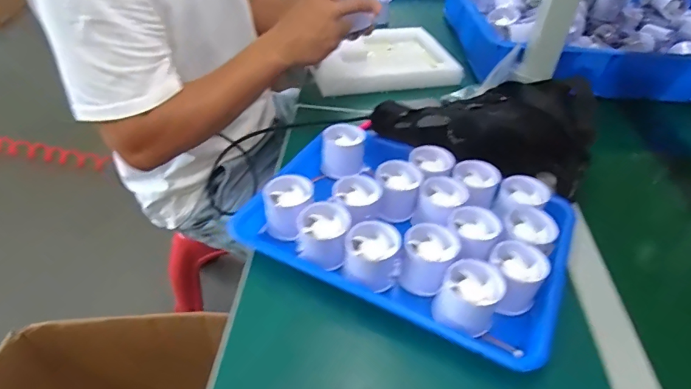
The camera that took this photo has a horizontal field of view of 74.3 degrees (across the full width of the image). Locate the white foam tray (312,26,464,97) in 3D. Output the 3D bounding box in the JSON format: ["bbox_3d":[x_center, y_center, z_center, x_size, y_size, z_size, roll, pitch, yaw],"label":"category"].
[{"bbox_3d":[0.063,-0.251,0.835,0.253,0.034,0.190,-6,42,-12],"label":"white foam tray"}]

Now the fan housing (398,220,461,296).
[{"bbox_3d":[0.083,0.066,0.464,0.052,0.045,0.058,20,43,17],"label":"fan housing"}]

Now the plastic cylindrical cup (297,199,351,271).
[{"bbox_3d":[-0.024,0.045,0.475,0.052,0.052,0.051,8,41,4],"label":"plastic cylindrical cup"}]

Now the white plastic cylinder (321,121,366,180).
[{"bbox_3d":[-0.003,-0.057,0.591,0.055,0.051,0.046,5,41,1],"label":"white plastic cylinder"}]

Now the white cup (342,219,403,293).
[{"bbox_3d":[0.030,0.059,0.465,0.054,0.053,0.052,2,41,-2],"label":"white cup"}]

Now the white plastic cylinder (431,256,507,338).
[{"bbox_3d":[0.115,0.101,0.432,0.054,0.060,0.057,22,44,19],"label":"white plastic cylinder"}]

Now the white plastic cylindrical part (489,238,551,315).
[{"bbox_3d":[0.167,0.080,0.450,0.058,0.046,0.053,2,41,-2],"label":"white plastic cylindrical part"}]

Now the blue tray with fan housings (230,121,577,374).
[{"bbox_3d":[0.073,0.021,0.506,0.335,0.059,0.237,22,44,19],"label":"blue tray with fan housings"}]

